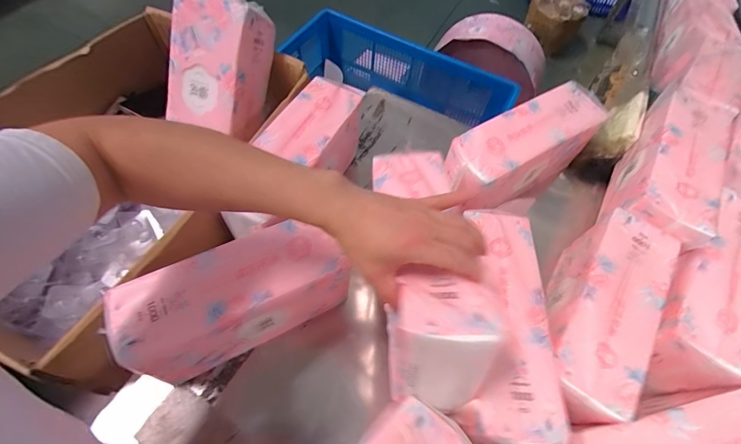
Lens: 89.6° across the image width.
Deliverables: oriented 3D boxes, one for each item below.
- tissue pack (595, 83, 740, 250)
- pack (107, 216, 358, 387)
[{"bbox_3d":[0.443,-0.073,0.558,0.096,0.101,0.265,32,63,14],"label":"tissue pack"},{"bbox_3d":[-0.155,0.091,0.455,0.238,0.119,0.089,-24,65,-17],"label":"pack"}]

